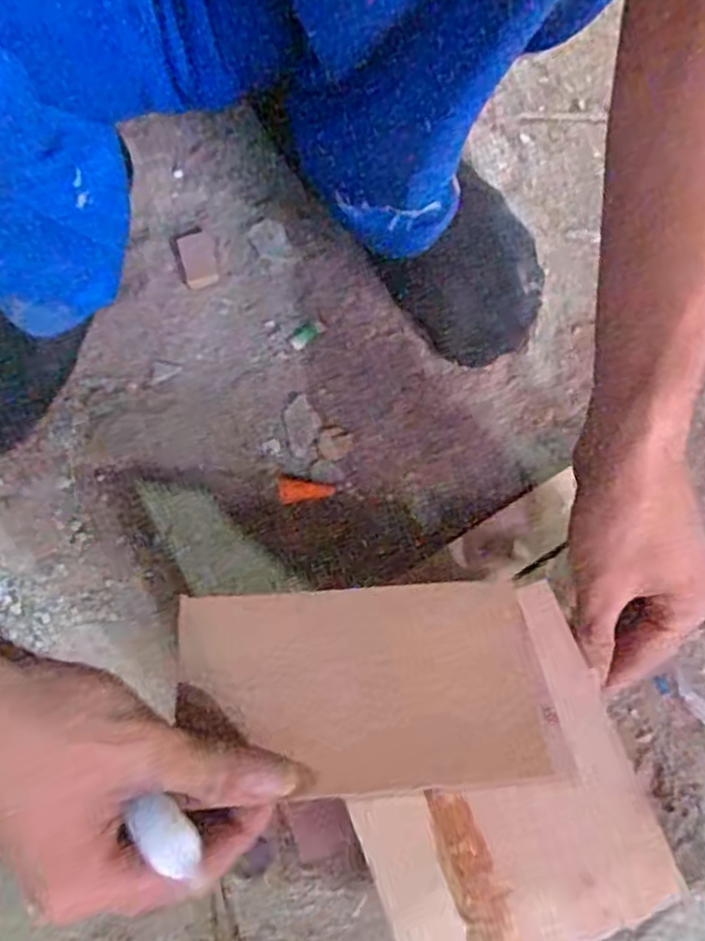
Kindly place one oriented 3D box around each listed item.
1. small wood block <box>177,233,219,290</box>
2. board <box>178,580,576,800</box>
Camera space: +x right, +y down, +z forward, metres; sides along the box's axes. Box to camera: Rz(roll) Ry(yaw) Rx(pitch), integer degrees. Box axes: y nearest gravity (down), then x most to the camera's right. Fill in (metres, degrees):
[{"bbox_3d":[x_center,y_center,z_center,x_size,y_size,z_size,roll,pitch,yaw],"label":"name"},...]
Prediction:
[{"bbox_3d":[-0.103,-0.140,0.487,0.021,0.006,0.041,-16,74,-4],"label":"small wood block"},{"bbox_3d":[0.007,0.099,0.335,0.164,0.013,0.089,-2,72,-4],"label":"board"}]

